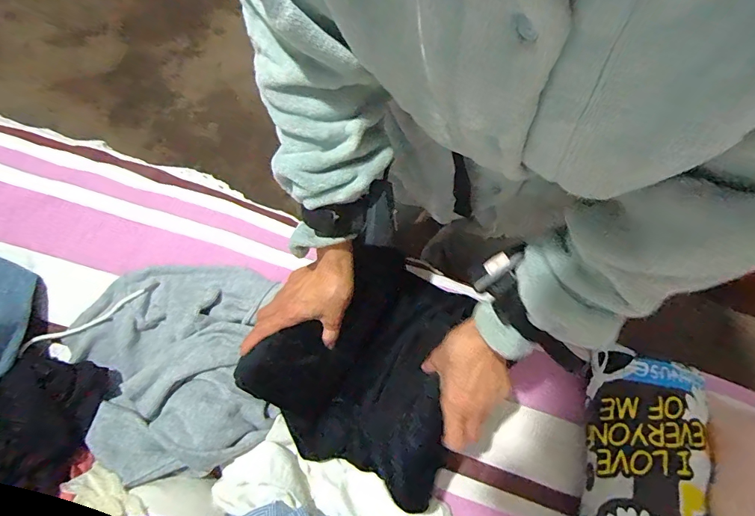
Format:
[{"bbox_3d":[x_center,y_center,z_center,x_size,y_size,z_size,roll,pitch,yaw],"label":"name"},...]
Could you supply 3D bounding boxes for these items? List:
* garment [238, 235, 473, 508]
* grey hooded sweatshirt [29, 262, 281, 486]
[{"bbox_3d":[0.000,0.125,0.524,0.254,0.046,0.261,34,76,7],"label":"garment"},{"bbox_3d":[-0.269,0.124,0.516,0.274,0.068,0.254,-5,75,-4],"label":"grey hooded sweatshirt"}]

